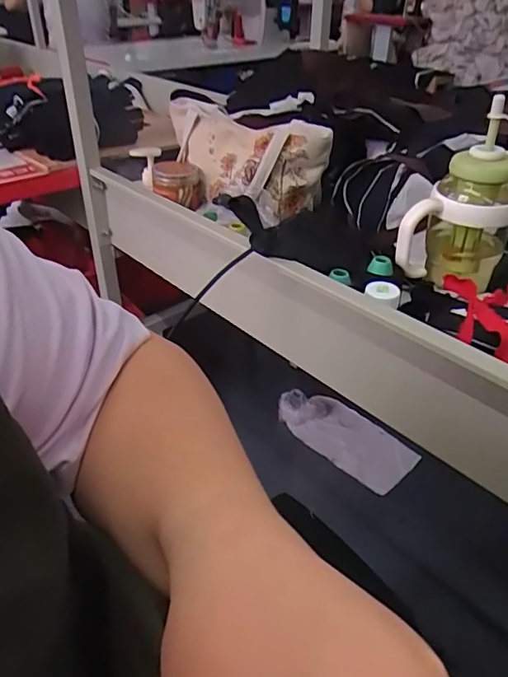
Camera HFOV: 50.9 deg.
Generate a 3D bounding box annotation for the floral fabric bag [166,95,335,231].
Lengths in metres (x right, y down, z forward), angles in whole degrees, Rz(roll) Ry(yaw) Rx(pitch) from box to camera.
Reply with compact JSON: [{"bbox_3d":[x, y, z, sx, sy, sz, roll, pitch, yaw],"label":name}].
[{"bbox_3d":[-0.007,-0.275,0.816,0.237,0.149,0.121,28,44,33],"label":"floral fabric bag"}]

